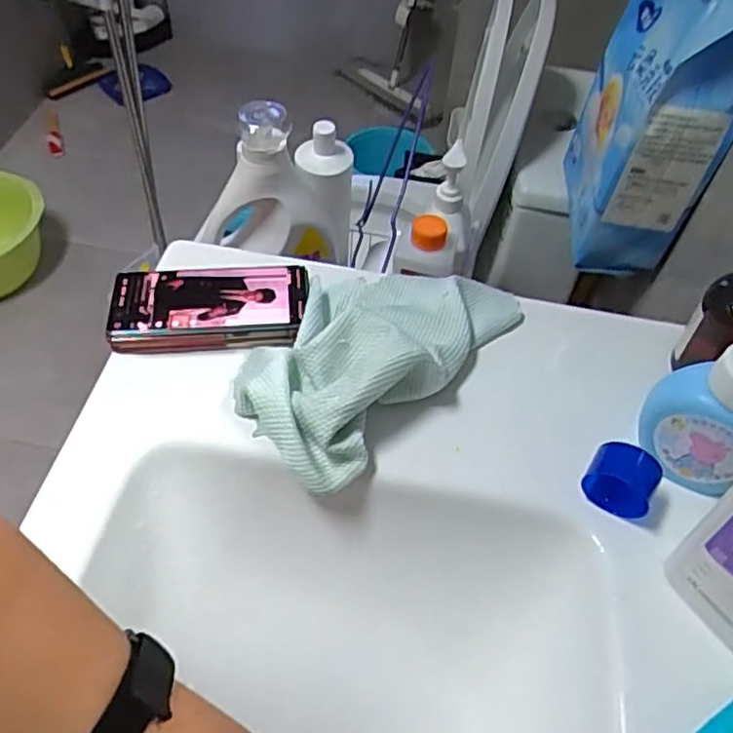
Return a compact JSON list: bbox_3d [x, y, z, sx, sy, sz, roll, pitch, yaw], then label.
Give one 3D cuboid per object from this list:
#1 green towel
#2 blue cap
[{"bbox_3d":[0.004,-0.029,0.529,0.143,0.055,0.243,37,59,22],"label":"green towel"},{"bbox_3d":[0.181,0.081,0.473,0.044,0.040,0.035,31,57,19],"label":"blue cap"}]

